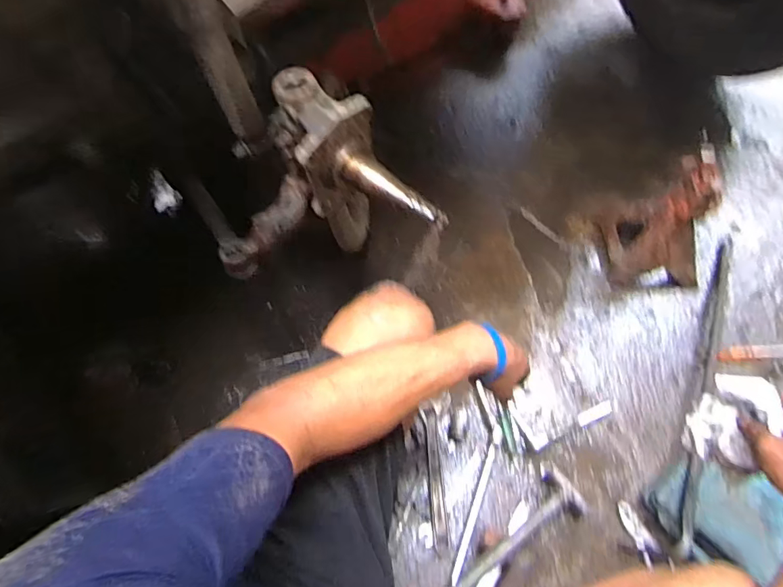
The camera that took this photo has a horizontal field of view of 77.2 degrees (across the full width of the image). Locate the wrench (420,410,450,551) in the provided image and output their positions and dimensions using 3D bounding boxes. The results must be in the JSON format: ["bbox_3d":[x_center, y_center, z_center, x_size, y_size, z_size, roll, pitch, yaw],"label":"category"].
[{"bbox_3d":[0.079,0.326,0.878,0.026,0.014,0.234,-5,63,-1],"label":"wrench"}]

